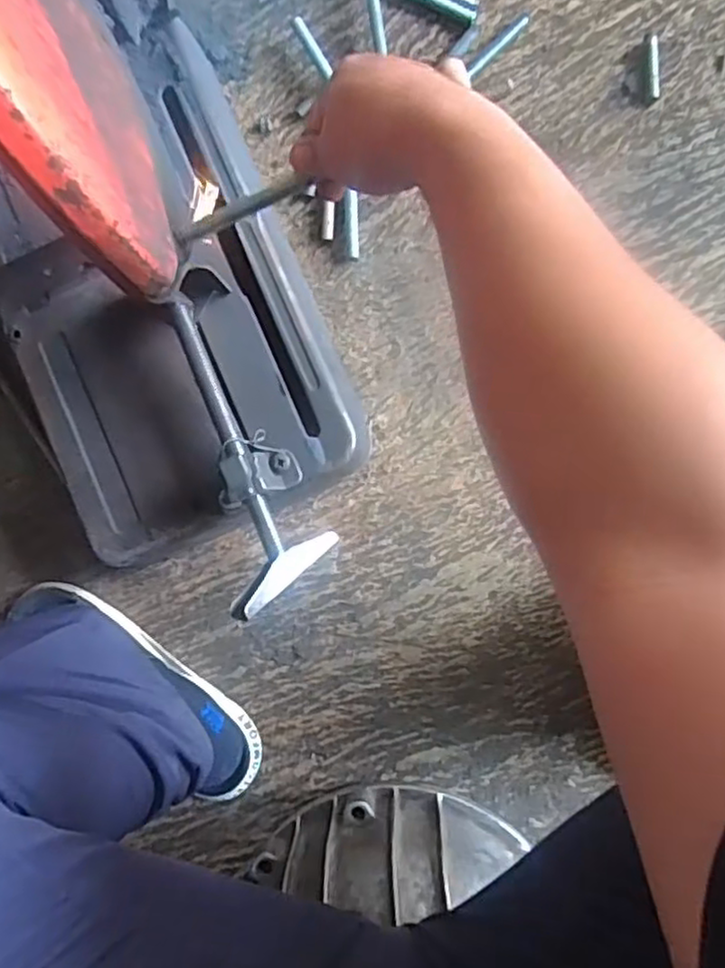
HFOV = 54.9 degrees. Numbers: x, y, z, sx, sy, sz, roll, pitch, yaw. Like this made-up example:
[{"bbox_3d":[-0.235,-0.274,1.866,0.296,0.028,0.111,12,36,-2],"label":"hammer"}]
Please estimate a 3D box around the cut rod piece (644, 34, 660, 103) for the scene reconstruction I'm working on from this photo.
[{"bbox_3d":[0.255,-0.367,0.614,0.012,0.011,0.058,-2,91,6],"label":"cut rod piece"}]

